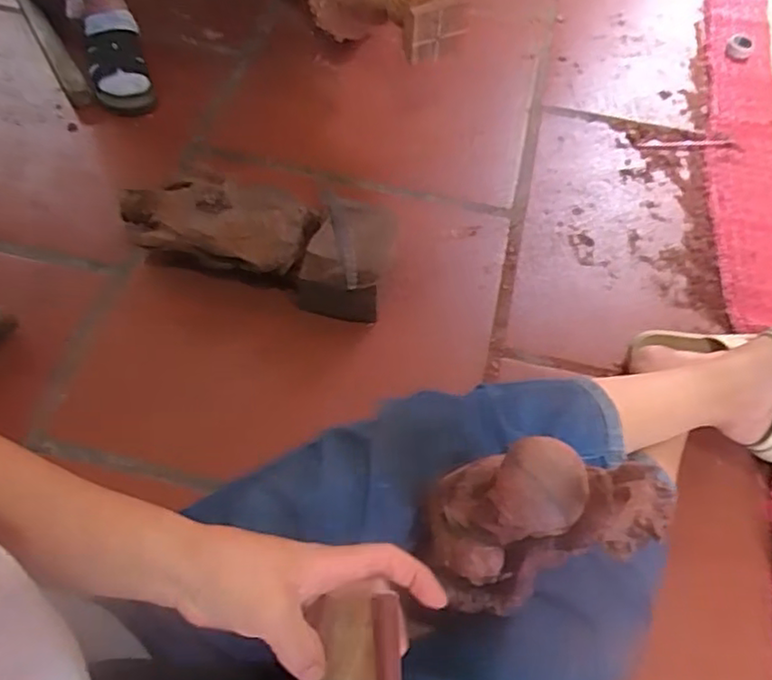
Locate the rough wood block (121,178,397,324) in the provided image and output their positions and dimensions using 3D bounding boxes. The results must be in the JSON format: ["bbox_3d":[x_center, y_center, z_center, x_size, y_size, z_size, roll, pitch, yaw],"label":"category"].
[{"bbox_3d":[-0.177,-0.132,0.892,0.376,0.109,0.143,15,59,6],"label":"rough wood block"}]

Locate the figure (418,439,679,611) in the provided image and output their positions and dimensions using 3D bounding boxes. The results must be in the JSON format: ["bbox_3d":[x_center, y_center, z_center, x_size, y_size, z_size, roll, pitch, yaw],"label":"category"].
[{"bbox_3d":[0.083,0.125,0.417,0.109,0.223,0.073,13,59,4],"label":"figure"}]

